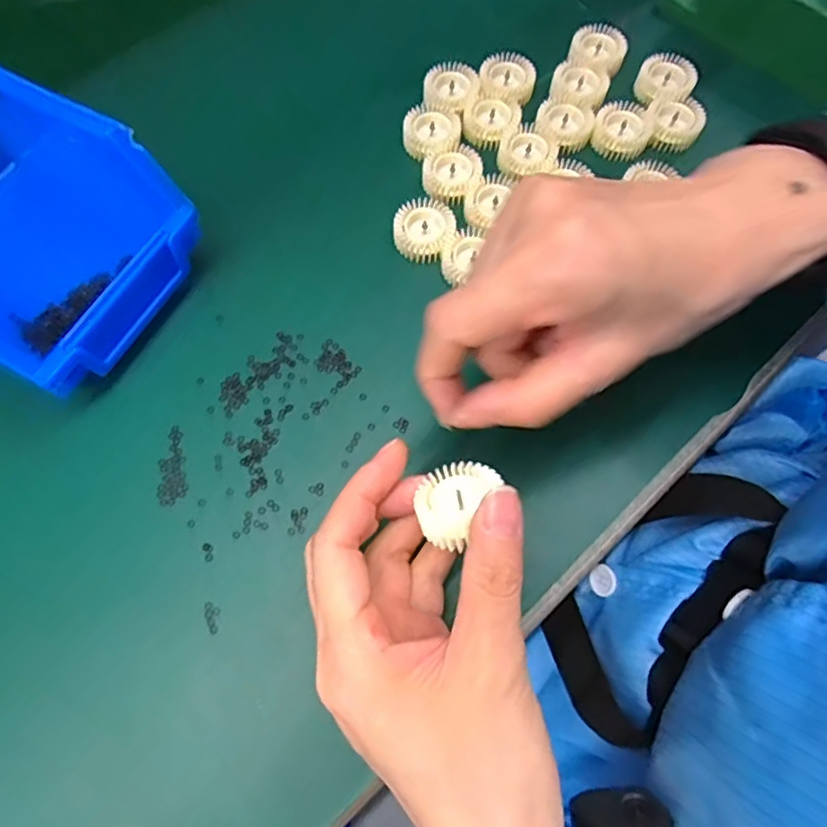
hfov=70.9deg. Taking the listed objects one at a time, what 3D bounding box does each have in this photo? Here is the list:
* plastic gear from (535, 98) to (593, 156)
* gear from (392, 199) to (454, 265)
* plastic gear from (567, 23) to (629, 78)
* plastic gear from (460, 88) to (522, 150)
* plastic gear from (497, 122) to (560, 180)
[{"bbox_3d":[0.083,-0.160,0.324,0.030,0.011,0.031,0,71,1],"label":"plastic gear"},{"bbox_3d":[0.006,-0.095,0.300,0.029,0.015,0.031,0,71,1],"label":"gear"},{"bbox_3d":[0.108,-0.213,0.341,0.031,0.011,0.034,0,71,1],"label":"plastic gear"},{"bbox_3d":[0.043,-0.165,0.323,0.031,0.007,0.031,26,73,9],"label":"plastic gear"},{"bbox_3d":[0.062,-0.143,0.318,0.031,0.007,0.031,0,71,1],"label":"plastic gear"}]

